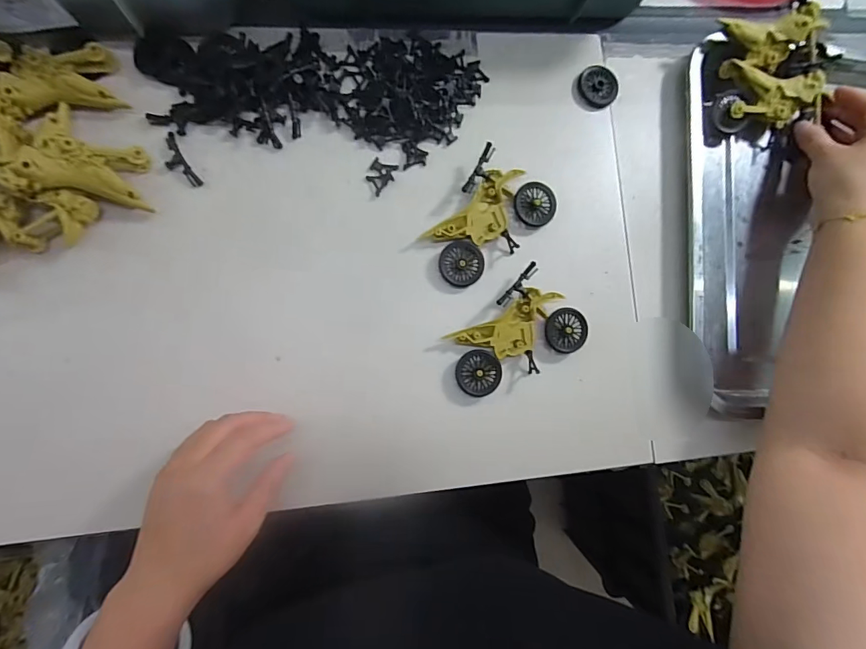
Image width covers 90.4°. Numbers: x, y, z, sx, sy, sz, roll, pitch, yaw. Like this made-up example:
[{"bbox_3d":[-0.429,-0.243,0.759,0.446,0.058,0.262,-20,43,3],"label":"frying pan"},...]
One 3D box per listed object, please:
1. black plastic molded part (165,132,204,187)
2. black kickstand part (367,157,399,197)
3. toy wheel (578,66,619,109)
[{"bbox_3d":[-0.202,-0.128,0.340,0.017,0.006,0.047,-31,89,-8],"label":"black plastic molded part"},{"bbox_3d":[-0.044,-0.124,0.363,0.021,0.004,0.030,23,83,-4],"label":"black kickstand part"},{"bbox_3d":[0.152,-0.219,0.396,0.037,0.007,0.033,19,83,-5],"label":"toy wheel"}]

